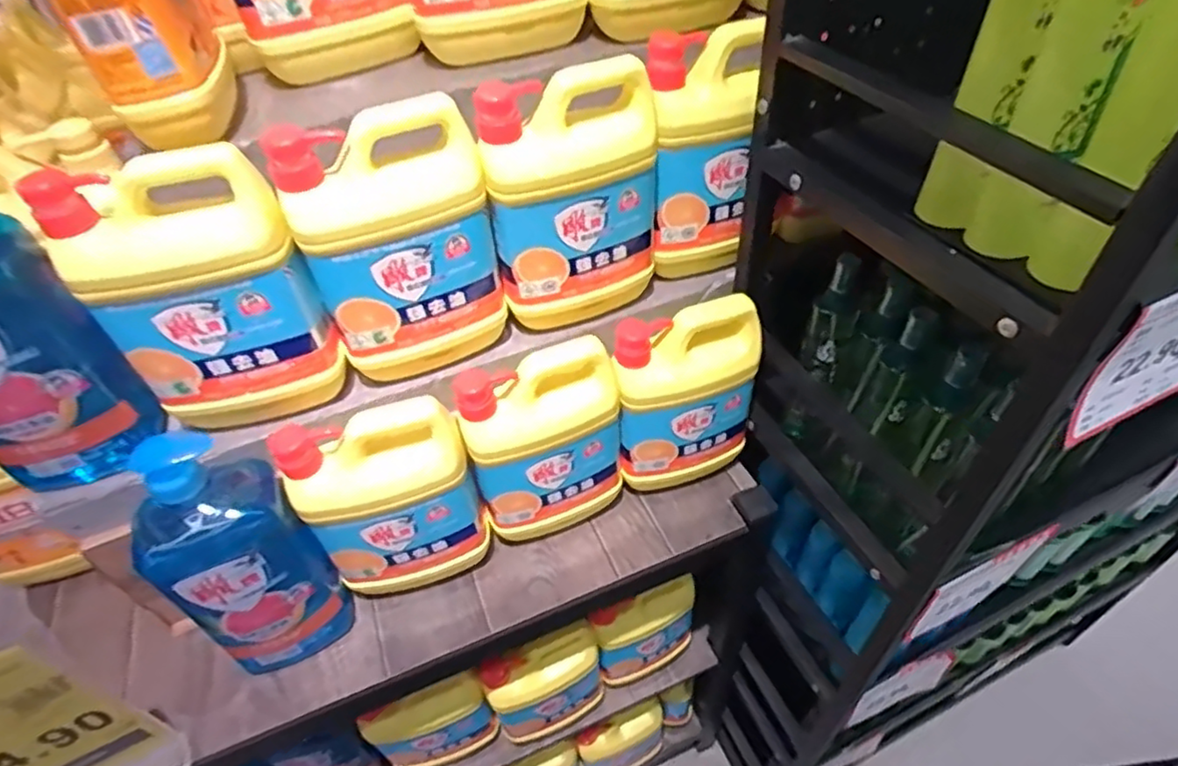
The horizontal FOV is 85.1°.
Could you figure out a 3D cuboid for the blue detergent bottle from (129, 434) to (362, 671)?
[{"bbox_3d":[-0.290,0.145,0.536,0.107,0.257,0.083,-31,50,-24],"label":"blue detergent bottle"}]

